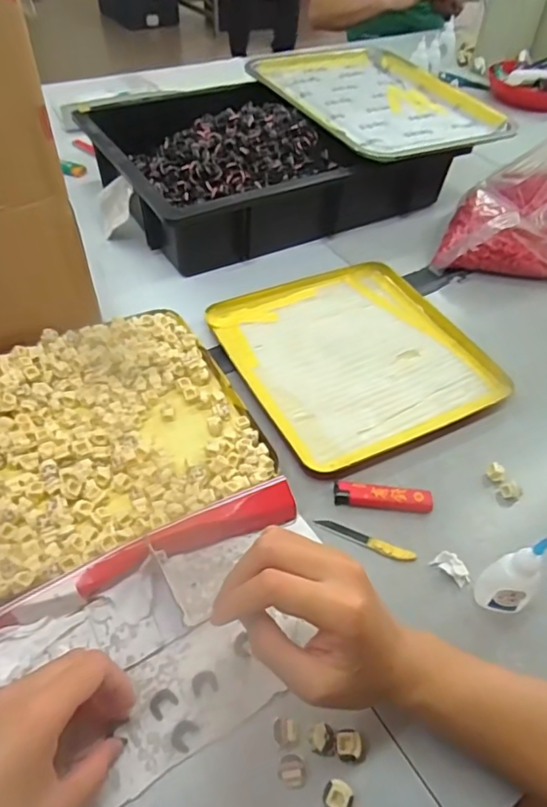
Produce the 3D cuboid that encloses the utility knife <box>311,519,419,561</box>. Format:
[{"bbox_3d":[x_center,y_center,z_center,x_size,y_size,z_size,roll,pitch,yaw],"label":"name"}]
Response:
[{"bbox_3d":[0.072,0.106,0.424,0.079,0.006,0.011,20,50,13],"label":"utility knife"}]

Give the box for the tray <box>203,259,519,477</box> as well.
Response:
[{"bbox_3d":[0.080,-0.057,0.566,0.238,0.022,0.247,-20,52,-21],"label":"tray"}]

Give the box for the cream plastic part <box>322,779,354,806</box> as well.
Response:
[{"bbox_3d":[0.036,0.220,0.303,0.016,0.009,0.014,21,50,15],"label":"cream plastic part"}]

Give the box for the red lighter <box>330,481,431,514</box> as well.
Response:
[{"bbox_3d":[0.091,0.077,0.448,0.079,0.010,0.022,4,48,-1],"label":"red lighter"}]

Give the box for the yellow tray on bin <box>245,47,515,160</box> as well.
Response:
[{"bbox_3d":[0.133,-0.460,0.798,0.263,0.040,0.381,-20,52,-20],"label":"yellow tray on bin"}]

